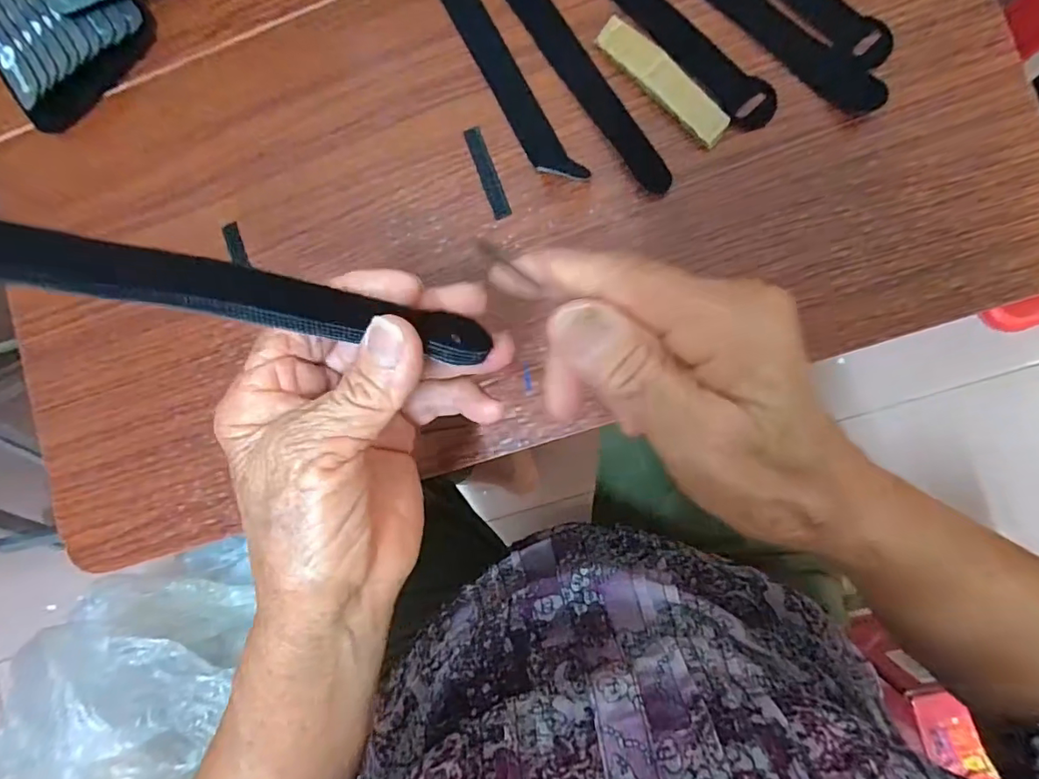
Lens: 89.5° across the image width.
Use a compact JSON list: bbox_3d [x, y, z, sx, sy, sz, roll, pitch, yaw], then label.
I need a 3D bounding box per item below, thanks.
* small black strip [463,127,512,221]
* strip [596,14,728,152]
[{"bbox_3d":[-0.018,-0.122,0.294,0.010,0.004,0.053,-21,86,6],"label":"small black strip"},{"bbox_3d":[0.075,-0.164,0.278,0.018,0.009,0.087,-43,84,4],"label":"strip"}]

